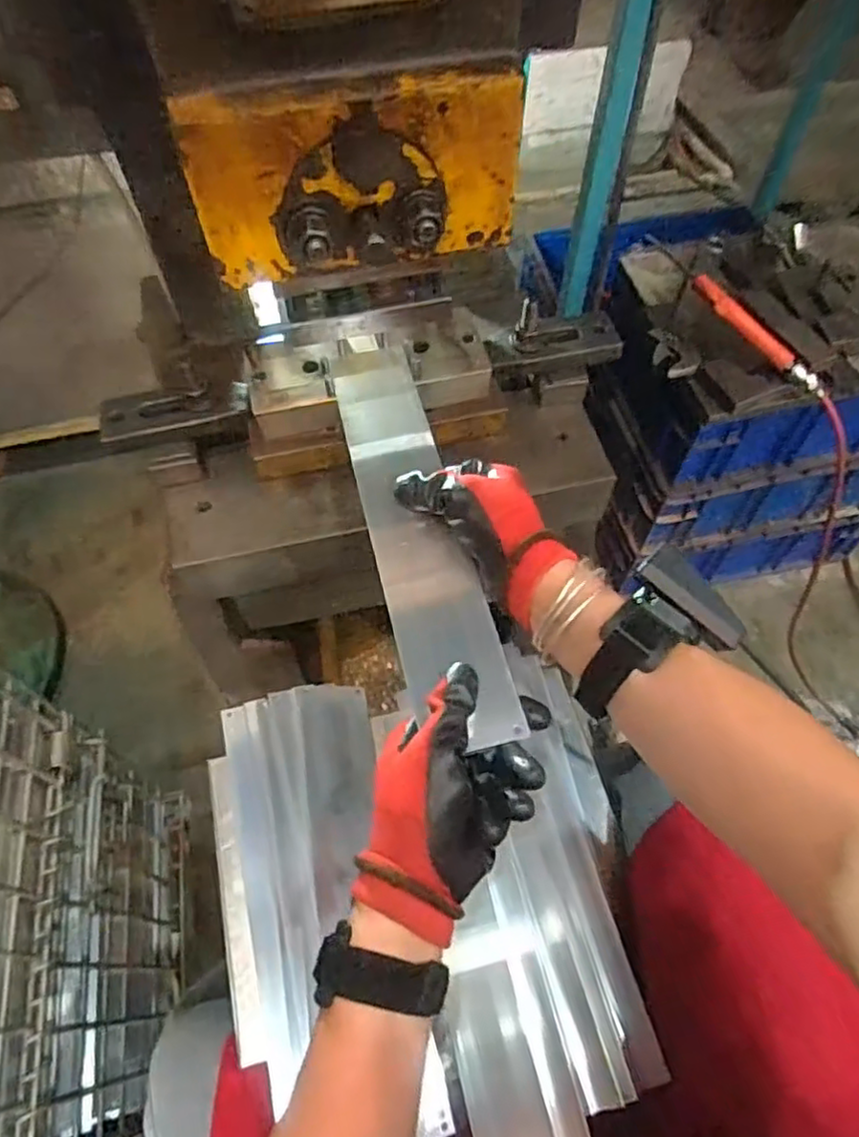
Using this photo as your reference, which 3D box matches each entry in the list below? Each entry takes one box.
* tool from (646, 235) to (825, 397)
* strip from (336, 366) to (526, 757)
[{"bbox_3d":[0.358,-0.293,0.797,0.266,0.022,0.030,44,67,3],"label":"tool"},{"bbox_3d":[-0.009,-0.025,0.461,0.061,0.011,0.296,-12,60,-7],"label":"strip"}]

